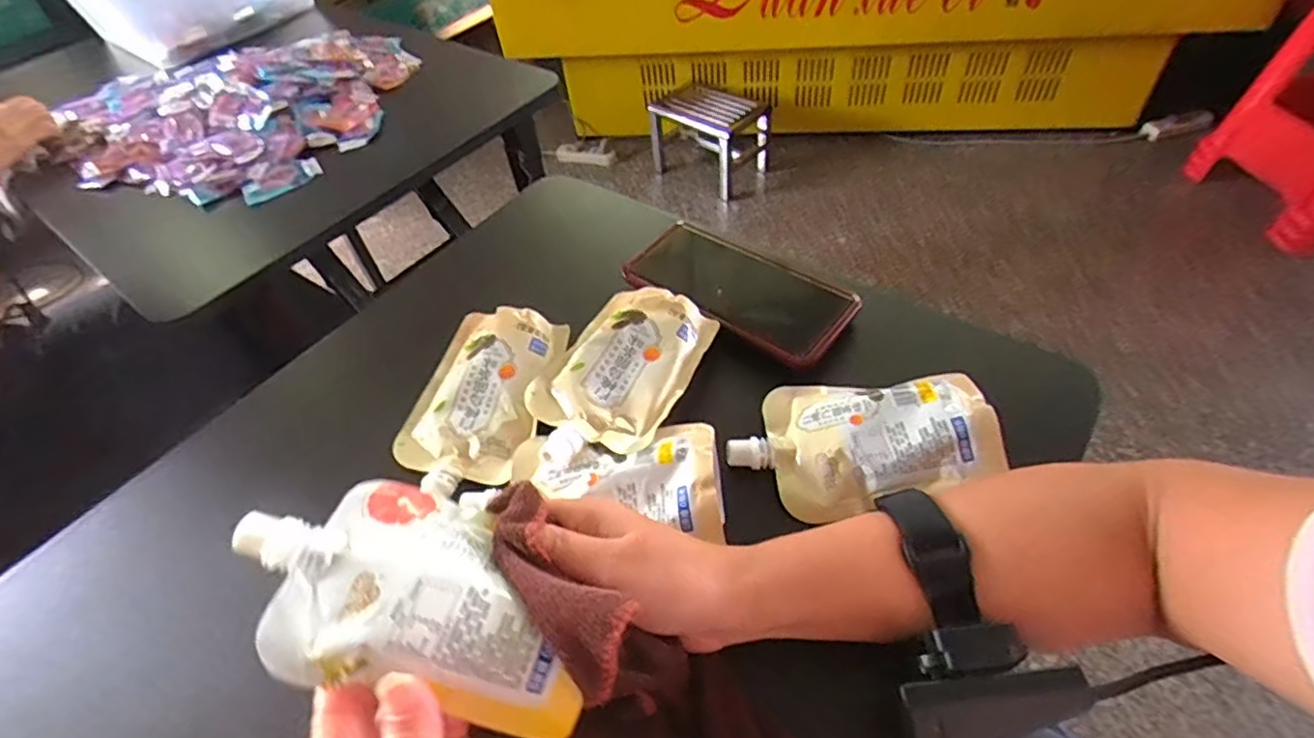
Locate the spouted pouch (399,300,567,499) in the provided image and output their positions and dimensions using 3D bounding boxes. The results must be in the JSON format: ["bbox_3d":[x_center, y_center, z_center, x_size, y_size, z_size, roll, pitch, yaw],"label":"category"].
[{"bbox_3d":[-0.121,0.016,0.423,0.087,0.027,0.138,8,52,13],"label":"spouted pouch"}]

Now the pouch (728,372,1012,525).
[{"bbox_3d":[0.119,0.036,0.374,0.143,0.031,0.088,-10,50,-2],"label":"pouch"}]

